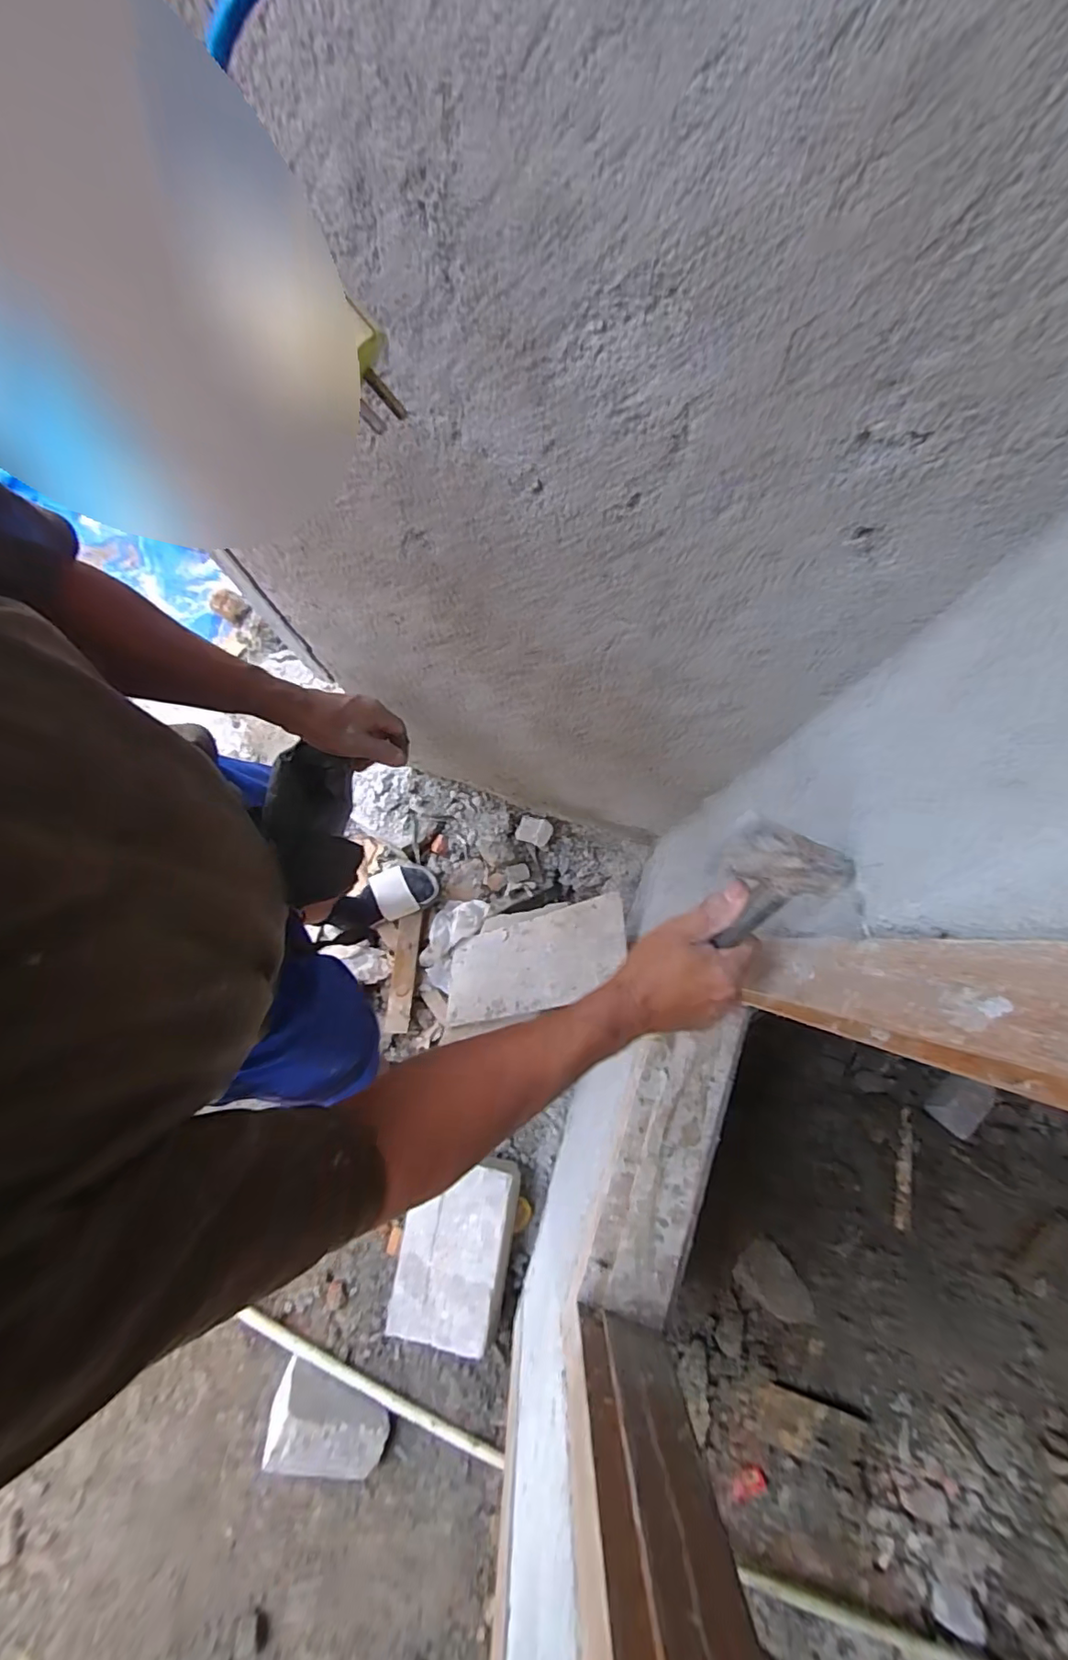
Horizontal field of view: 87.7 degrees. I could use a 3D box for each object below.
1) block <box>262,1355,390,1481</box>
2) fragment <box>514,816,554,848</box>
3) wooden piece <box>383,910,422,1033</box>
[{"bbox_3d":[-0.386,1.108,1.036,0.218,0.090,0.121,26,75,-13],"label":"block"},{"bbox_3d":[0.003,-0.002,1.275,0.080,0.038,0.064,15,110,1],"label":"fragment"},{"bbox_3d":[-0.292,0.316,1.240,0.054,0.018,0.255,4,79,2],"label":"wooden piece"}]

